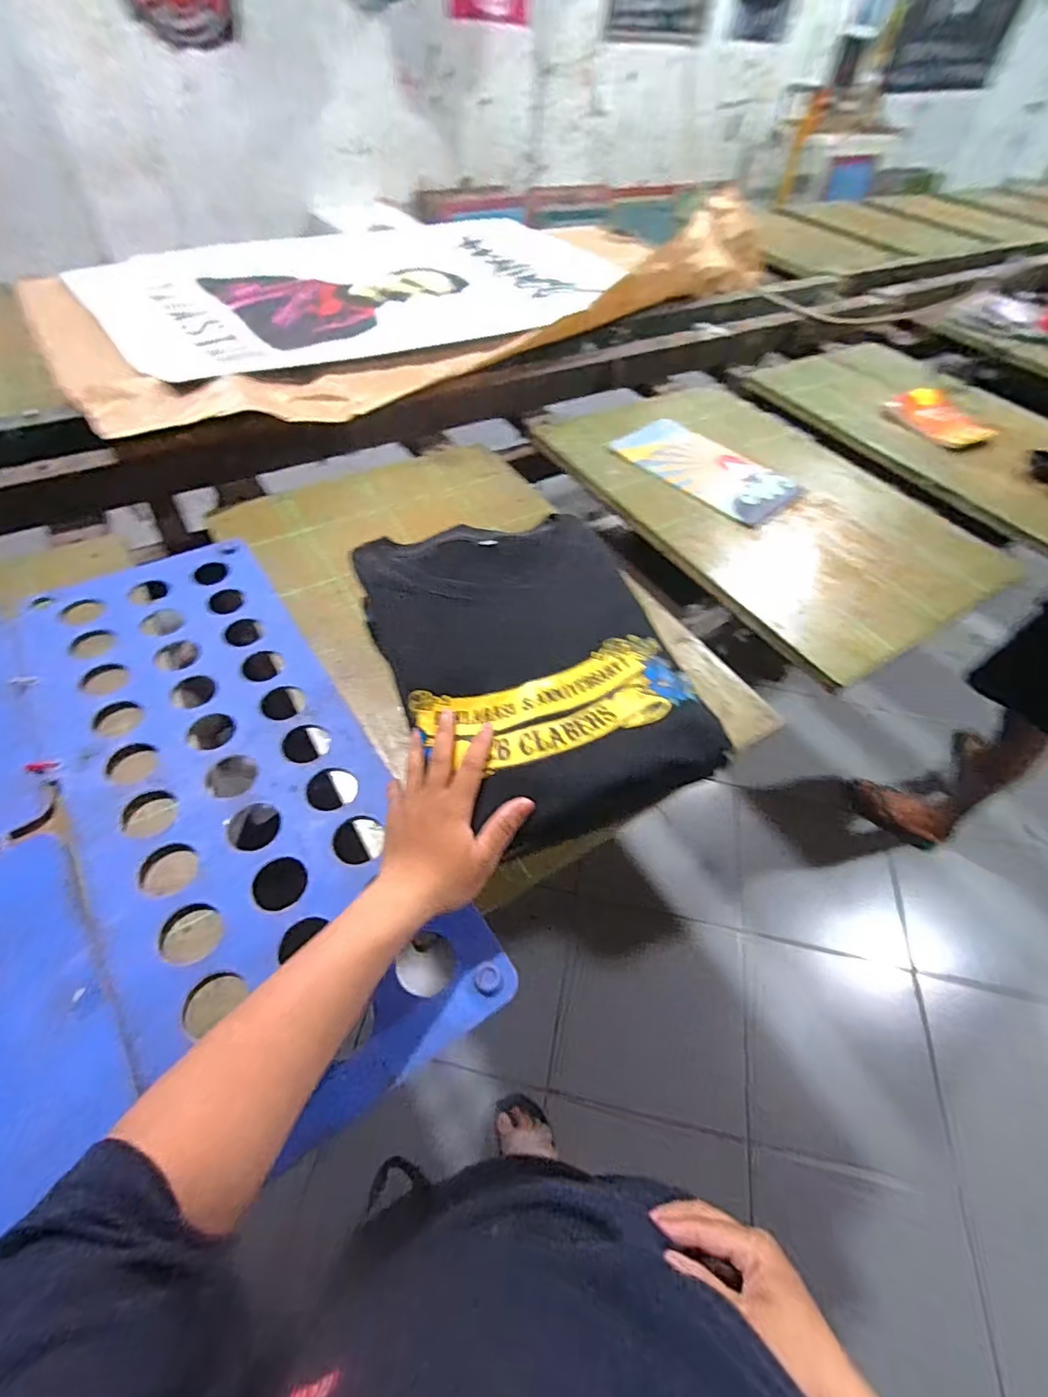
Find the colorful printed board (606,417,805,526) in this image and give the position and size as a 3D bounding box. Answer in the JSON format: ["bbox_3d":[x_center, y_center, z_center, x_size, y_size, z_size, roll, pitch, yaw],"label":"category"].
[{"bbox_3d":[0.258,-0.338,0.803,0.132,0.010,0.260,-34,62,-26],"label":"colorful printed board"}]

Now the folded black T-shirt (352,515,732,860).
[{"bbox_3d":[0.009,-0.028,0.476,0.219,0.056,0.296,-19,62,-18],"label":"folded black T-shirt"}]

